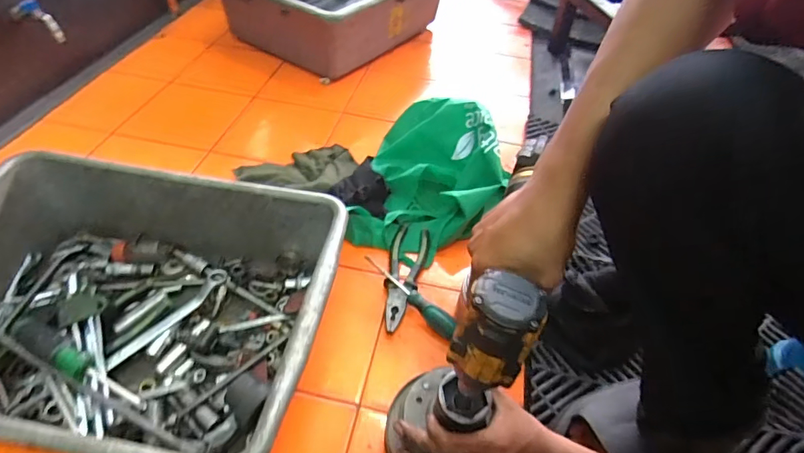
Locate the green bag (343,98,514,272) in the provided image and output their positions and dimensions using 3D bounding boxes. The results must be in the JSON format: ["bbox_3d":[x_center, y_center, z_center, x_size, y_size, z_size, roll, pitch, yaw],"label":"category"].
[{"bbox_3d":[0.053,-0.102,0.779,0.249,0.134,0.315,10,47,4],"label":"green bag"}]

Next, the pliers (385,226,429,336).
[{"bbox_3d":[0.000,0.072,0.679,0.057,0.023,0.183,12,47,6],"label":"pliers"}]

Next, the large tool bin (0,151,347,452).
[{"bbox_3d":[-0.318,0.100,0.540,0.453,0.151,0.328,10,47,3],"label":"large tool bin"}]

